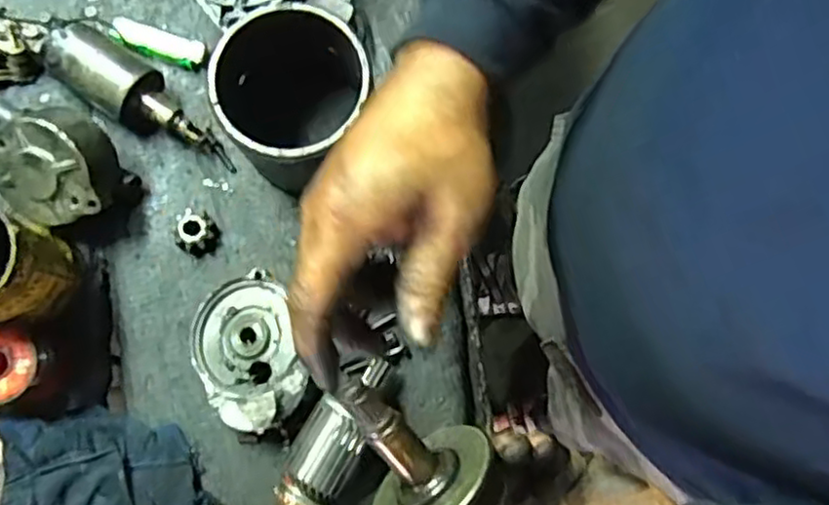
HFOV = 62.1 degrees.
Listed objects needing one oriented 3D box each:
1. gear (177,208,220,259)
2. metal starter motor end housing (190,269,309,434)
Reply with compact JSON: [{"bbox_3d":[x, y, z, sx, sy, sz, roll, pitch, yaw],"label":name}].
[{"bbox_3d":[-0.171,-0.016,0.544,0.030,0.019,0.036,-6,79,-1],"label":"gear"},{"bbox_3d":[-0.122,0.074,0.515,0.082,0.041,0.112,-18,80,-3],"label":"metal starter motor end housing"}]

